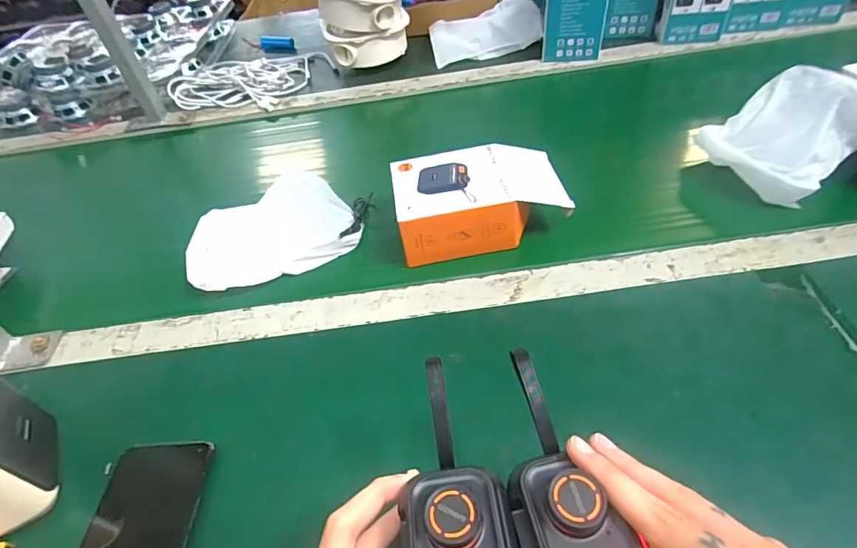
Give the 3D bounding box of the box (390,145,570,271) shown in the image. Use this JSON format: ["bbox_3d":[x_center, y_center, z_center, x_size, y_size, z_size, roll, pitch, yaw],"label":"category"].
[{"bbox_3d":[0.050,-0.076,0.476,0.164,0.059,0.102,-9,45,-1],"label":"box"}]

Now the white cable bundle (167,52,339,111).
[{"bbox_3d":[-0.296,-0.335,0.796,0.245,0.022,0.186,2,47,11],"label":"white cable bundle"}]

